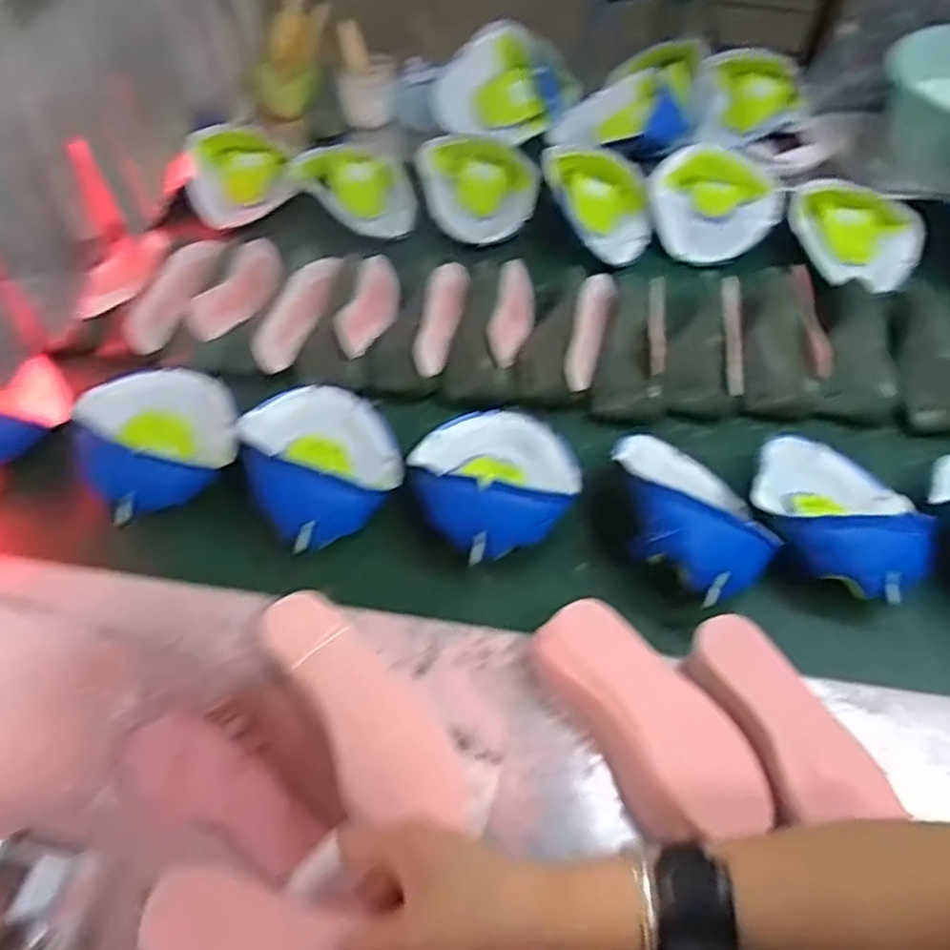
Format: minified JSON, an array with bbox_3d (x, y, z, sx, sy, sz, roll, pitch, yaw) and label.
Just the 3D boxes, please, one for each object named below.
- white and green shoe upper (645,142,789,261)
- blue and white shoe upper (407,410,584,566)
[{"bbox_3d":[0.335,-0.383,1.024,0.179,0.087,0.155,15,55,8],"label":"white and green shoe upper"},{"bbox_3d":[0.023,-0.003,0.731,0.163,0.067,0.171,1,55,-2],"label":"blue and white shoe upper"}]

